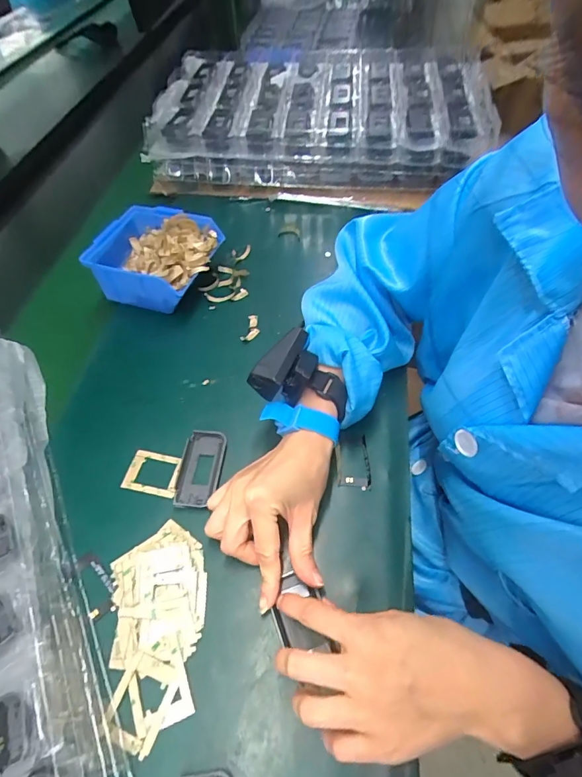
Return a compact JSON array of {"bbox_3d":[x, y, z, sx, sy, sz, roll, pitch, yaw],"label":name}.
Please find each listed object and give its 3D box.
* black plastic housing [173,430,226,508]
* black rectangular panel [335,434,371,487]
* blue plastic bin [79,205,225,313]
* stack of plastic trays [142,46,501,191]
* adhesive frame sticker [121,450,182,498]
[{"bbox_3d":[-0.085,0.074,0.400,0.040,0.007,0.075,3,55,6],"label":"black plastic housing"},{"bbox_3d":[0.058,0.067,0.403,0.031,0.004,0.053,-3,55,2],"label":"black rectangular panel"},{"bbox_3d":[-0.172,-0.164,0.544,0.151,0.065,0.129,19,58,16],"label":"blue plastic bin"},{"bbox_3d":[0.045,-0.468,0.731,0.510,0.095,0.340,2,55,5],"label":"stack of plastic trays"},{"bbox_3d":[-0.131,0.080,0.406,0.058,0.007,0.039,8,56,10],"label":"adhesive frame sticker"}]

